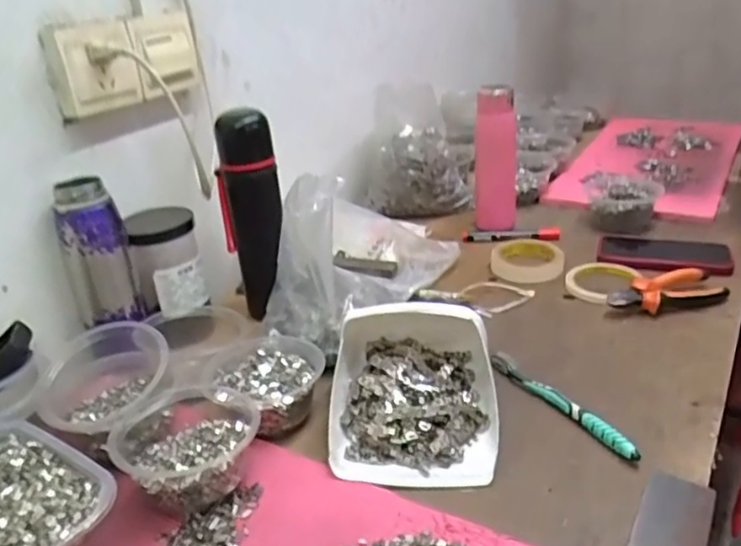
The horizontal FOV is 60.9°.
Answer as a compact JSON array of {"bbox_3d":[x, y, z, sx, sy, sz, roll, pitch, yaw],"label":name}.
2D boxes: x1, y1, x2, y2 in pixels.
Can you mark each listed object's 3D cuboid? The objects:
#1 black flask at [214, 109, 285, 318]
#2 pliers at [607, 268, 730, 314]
[{"bbox_3d":[-0.137,-0.068,0.765,0.069,0.240,0.057,-18,28,-24],"label":"black flask"},{"bbox_3d":[0.358,0.022,0.757,0.145,0.027,0.052,-13,27,-15],"label":"pliers"}]

